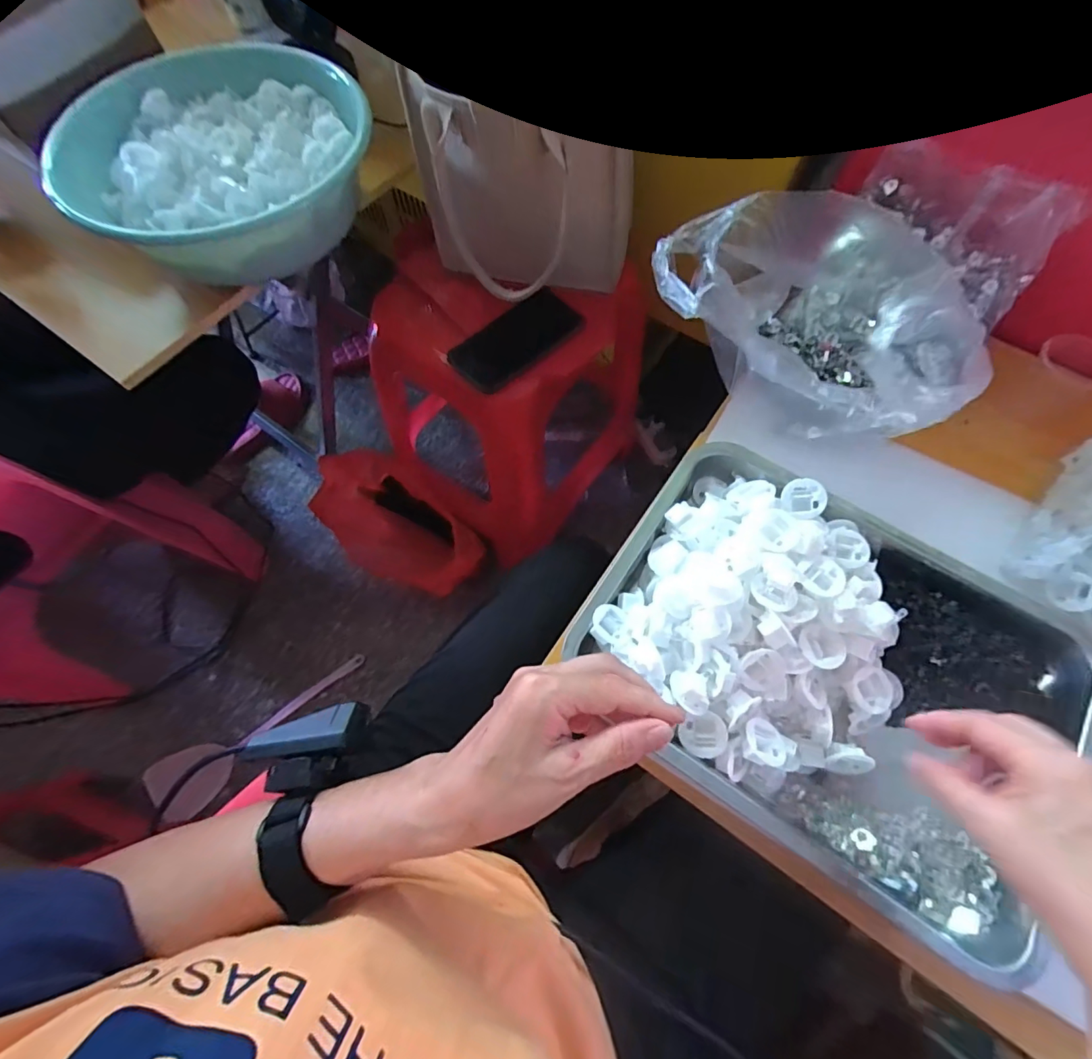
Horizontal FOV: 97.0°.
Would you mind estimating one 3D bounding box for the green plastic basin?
[{"bbox_3d":[-0.415,-0.458,0.604,0.354,0.117,0.314,37,72,13],"label":"green plastic basin"}]

